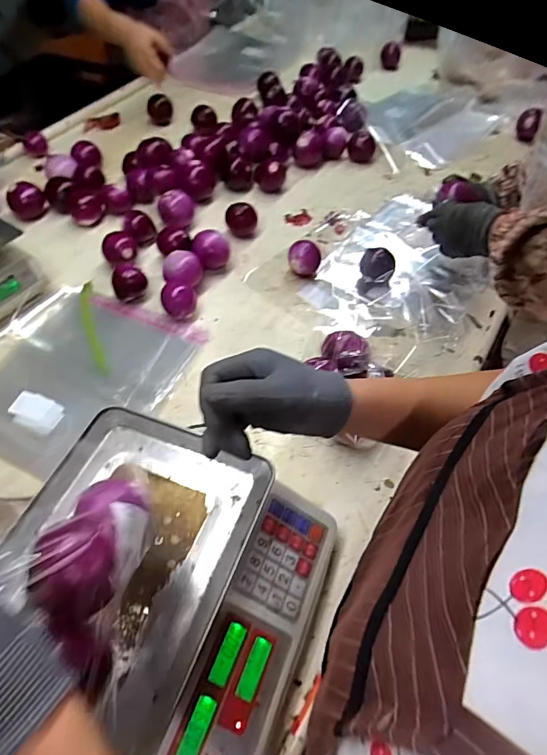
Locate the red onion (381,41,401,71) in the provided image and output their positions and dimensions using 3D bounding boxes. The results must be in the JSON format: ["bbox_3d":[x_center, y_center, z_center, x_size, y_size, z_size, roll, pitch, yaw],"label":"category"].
[{"bbox_3d":[0.316,-0.869,1.277,0.056,0.049,0.056,10,55,9],"label":"red onion"}]

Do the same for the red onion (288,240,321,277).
[{"bbox_3d":[0.057,-0.225,0.885,0.061,0.055,0.050,4,54,4],"label":"red onion"}]

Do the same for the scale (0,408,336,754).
[{"bbox_3d":[-0.123,0.222,0.496,0.312,0.099,0.329,16,56,12],"label":"scale"}]

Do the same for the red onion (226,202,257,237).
[{"bbox_3d":[-0.065,-0.319,0.960,0.064,0.050,0.053,-6,54,-3],"label":"red onion"}]

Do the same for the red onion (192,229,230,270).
[{"bbox_3d":[-0.117,-0.239,0.896,0.069,0.060,0.057,-4,54,-2],"label":"red onion"}]

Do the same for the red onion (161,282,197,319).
[{"bbox_3d":[-0.166,-0.134,0.833,0.061,0.048,0.052,-12,55,-7],"label":"red onion"}]

